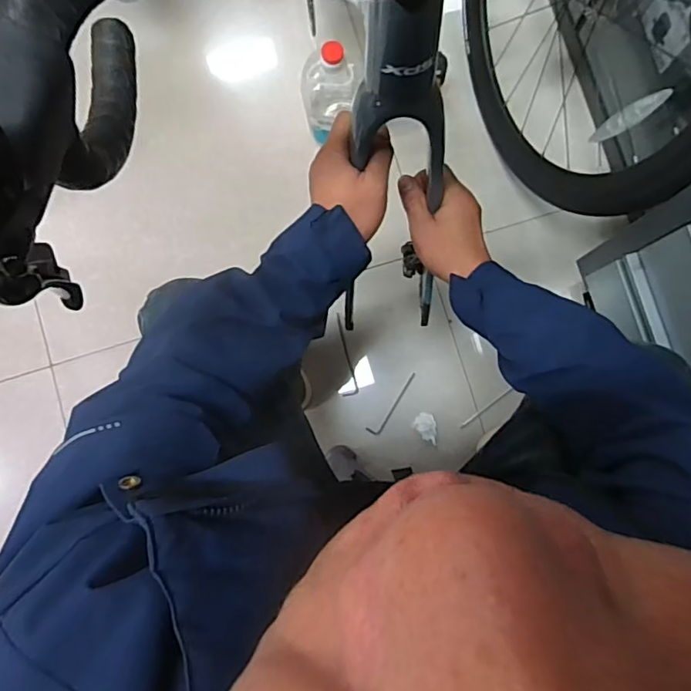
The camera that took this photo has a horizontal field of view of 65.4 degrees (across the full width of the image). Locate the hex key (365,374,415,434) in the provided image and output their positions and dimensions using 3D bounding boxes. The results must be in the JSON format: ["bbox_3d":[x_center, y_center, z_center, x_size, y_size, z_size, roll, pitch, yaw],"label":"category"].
[{"bbox_3d":[0.093,0.113,1.029,0.026,0.010,0.140,37,88,5],"label":"hex key"}]

